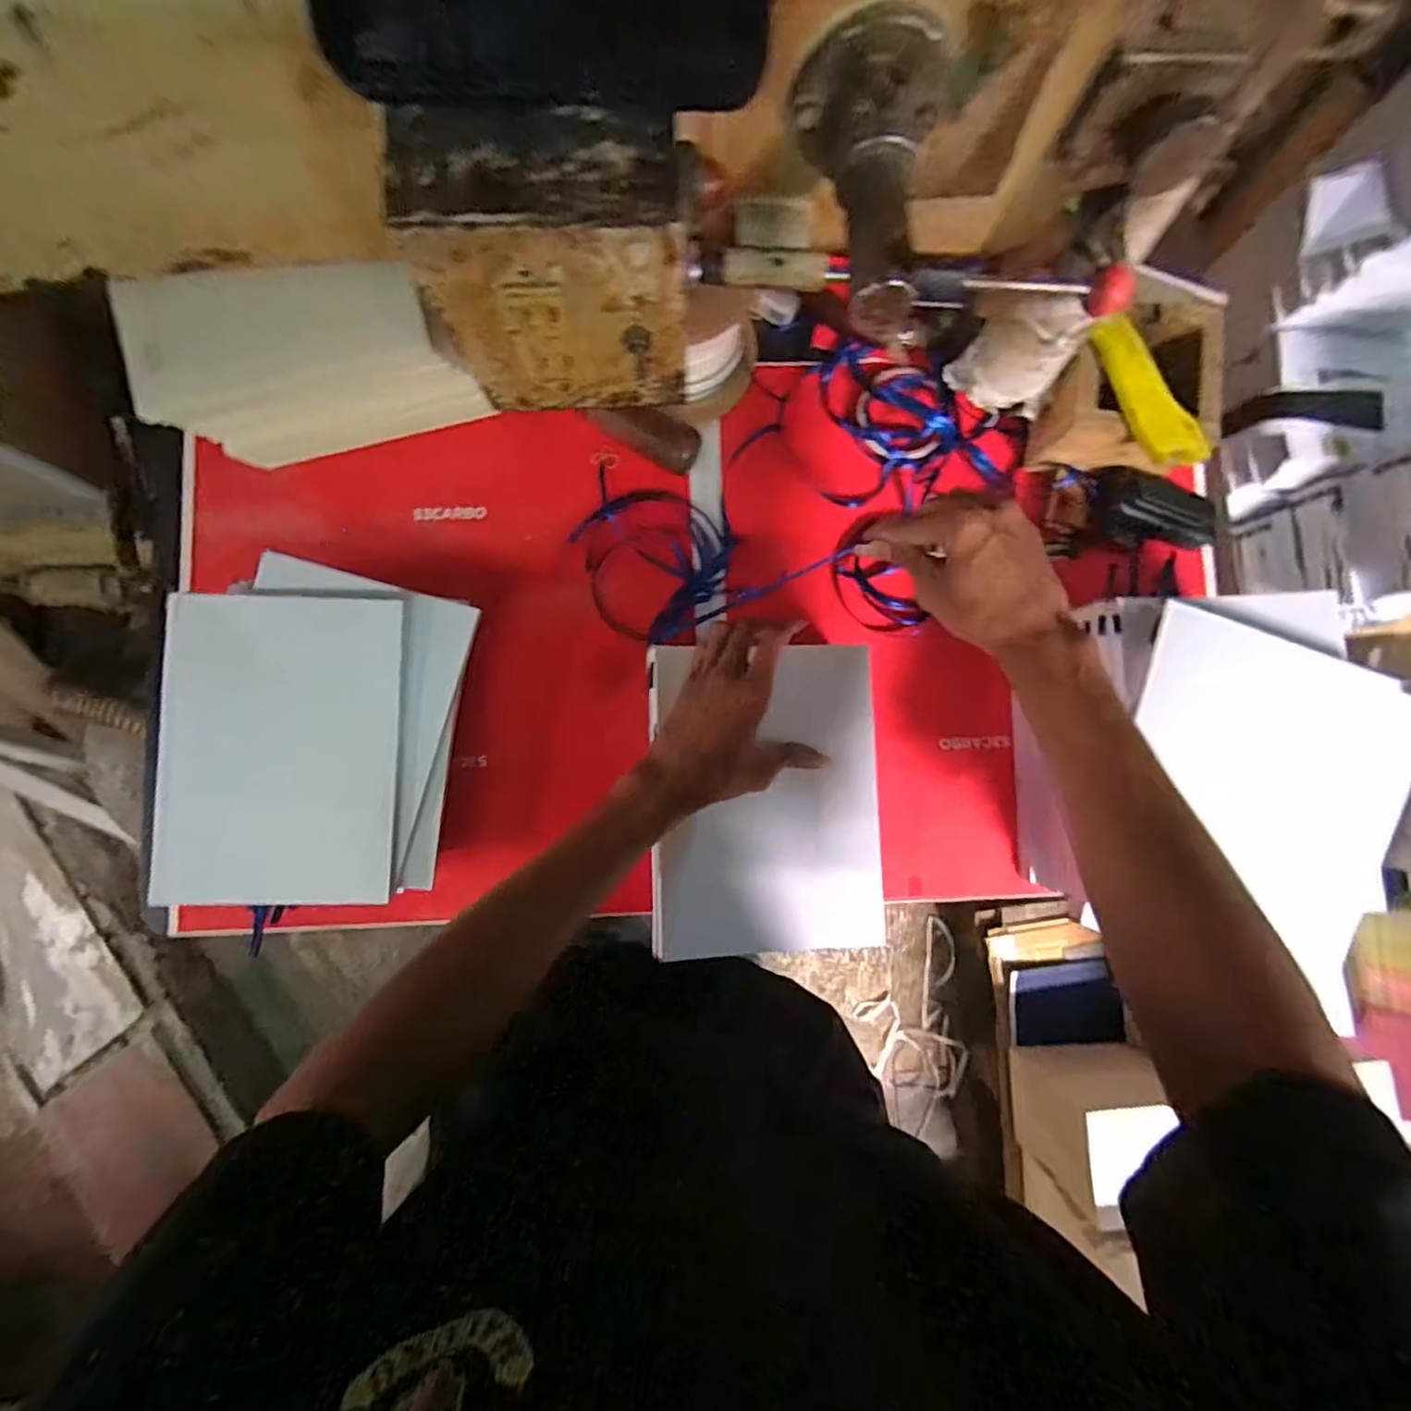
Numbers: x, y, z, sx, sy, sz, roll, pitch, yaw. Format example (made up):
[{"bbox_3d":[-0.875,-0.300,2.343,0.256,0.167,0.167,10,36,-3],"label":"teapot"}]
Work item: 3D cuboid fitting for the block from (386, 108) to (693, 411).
[{"bbox_3d":[-0.071,-0.208,0.304,0.124,0.130,0.052,-5,83,-2],"label":"block"}]

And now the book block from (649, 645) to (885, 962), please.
[{"bbox_3d":[0.046,0.070,0.454,0.169,0.029,0.226,-2,83,-2],"label":"book block"}]

